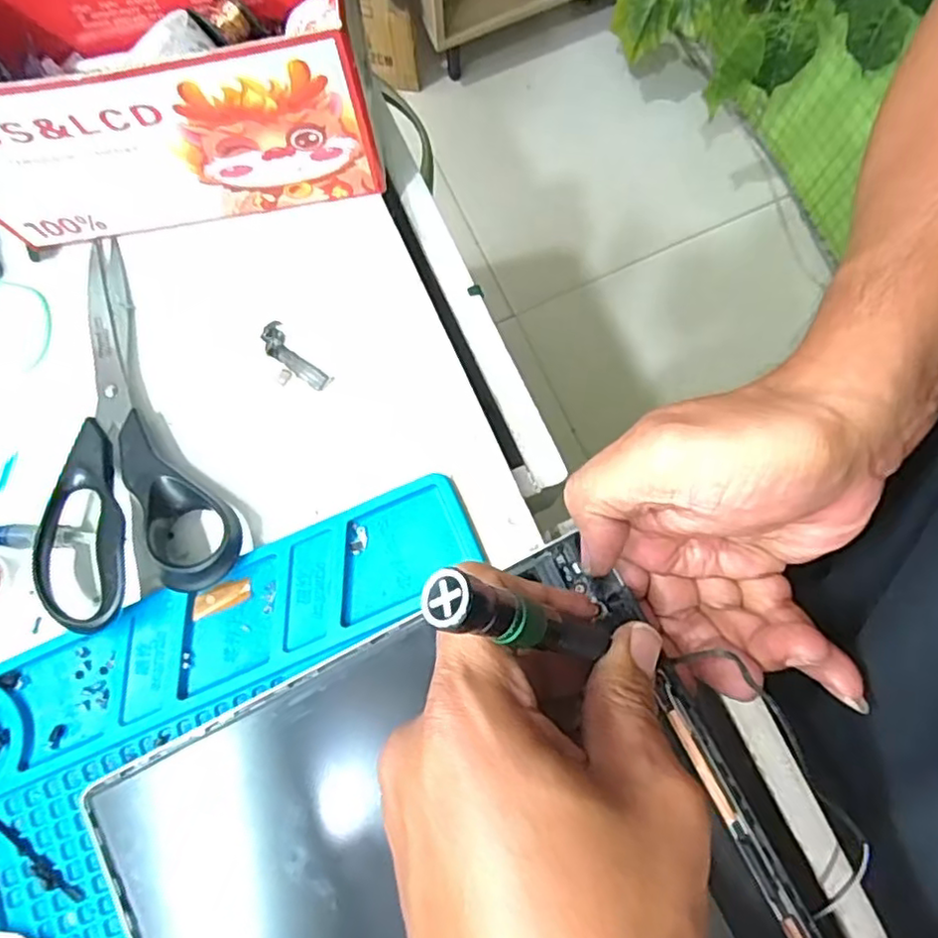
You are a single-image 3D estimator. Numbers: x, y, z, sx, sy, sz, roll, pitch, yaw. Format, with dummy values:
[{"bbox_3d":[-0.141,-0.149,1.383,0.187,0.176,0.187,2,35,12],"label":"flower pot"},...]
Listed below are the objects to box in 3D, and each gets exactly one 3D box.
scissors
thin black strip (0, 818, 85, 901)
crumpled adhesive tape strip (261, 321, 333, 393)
[{"bbox_3d":[-0.160,-0.022,0.285,0.075,0.020,0.170,-23,77,-4],"label":"scissors"},{"bbox_3d":[-0.172,0.153,0.256,0.050,0.004,0.007,36,80,9],"label":"thin black strip"},{"bbox_3d":[-0.078,-0.051,0.296,0.039,0.006,0.013,41,81,10],"label":"crumpled adhesive tape strip"}]

